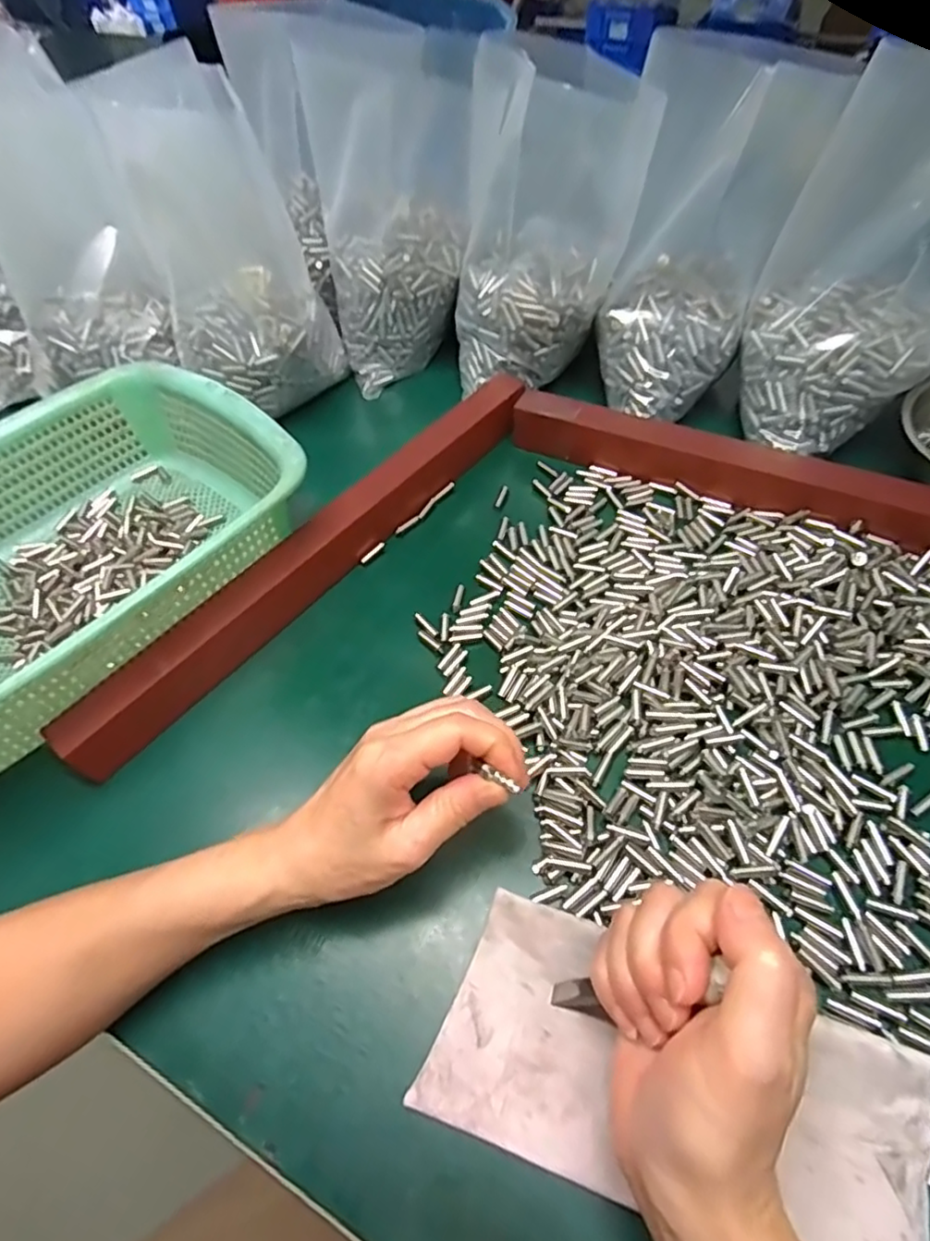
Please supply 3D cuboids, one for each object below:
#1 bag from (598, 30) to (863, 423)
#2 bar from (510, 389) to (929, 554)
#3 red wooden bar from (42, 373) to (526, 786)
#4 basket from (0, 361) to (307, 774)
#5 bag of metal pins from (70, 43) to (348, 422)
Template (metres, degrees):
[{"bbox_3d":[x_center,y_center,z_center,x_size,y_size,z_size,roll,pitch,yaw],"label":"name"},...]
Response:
[{"bbox_3d":[0.163,-0.255,0.434,0.113,0.221,0.112,10,55,13],"label":"bag"},{"bbox_3d":[0.224,-0.096,0.425,0.399,0.035,0.043,21,58,20],"label":"bar"},{"bbox_3d":[-0.092,-0.053,0.418,0.032,0.038,0.391,32,62,26],"label":"red wooden bar"},{"bbox_3d":[-0.261,-0.040,0.396,0.219,0.077,0.292,31,62,25],"label":"basket"},{"bbox_3d":[-0.185,-0.282,0.479,0.124,0.236,0.080,-33,30,-18],"label":"bag of metal pins"}]

